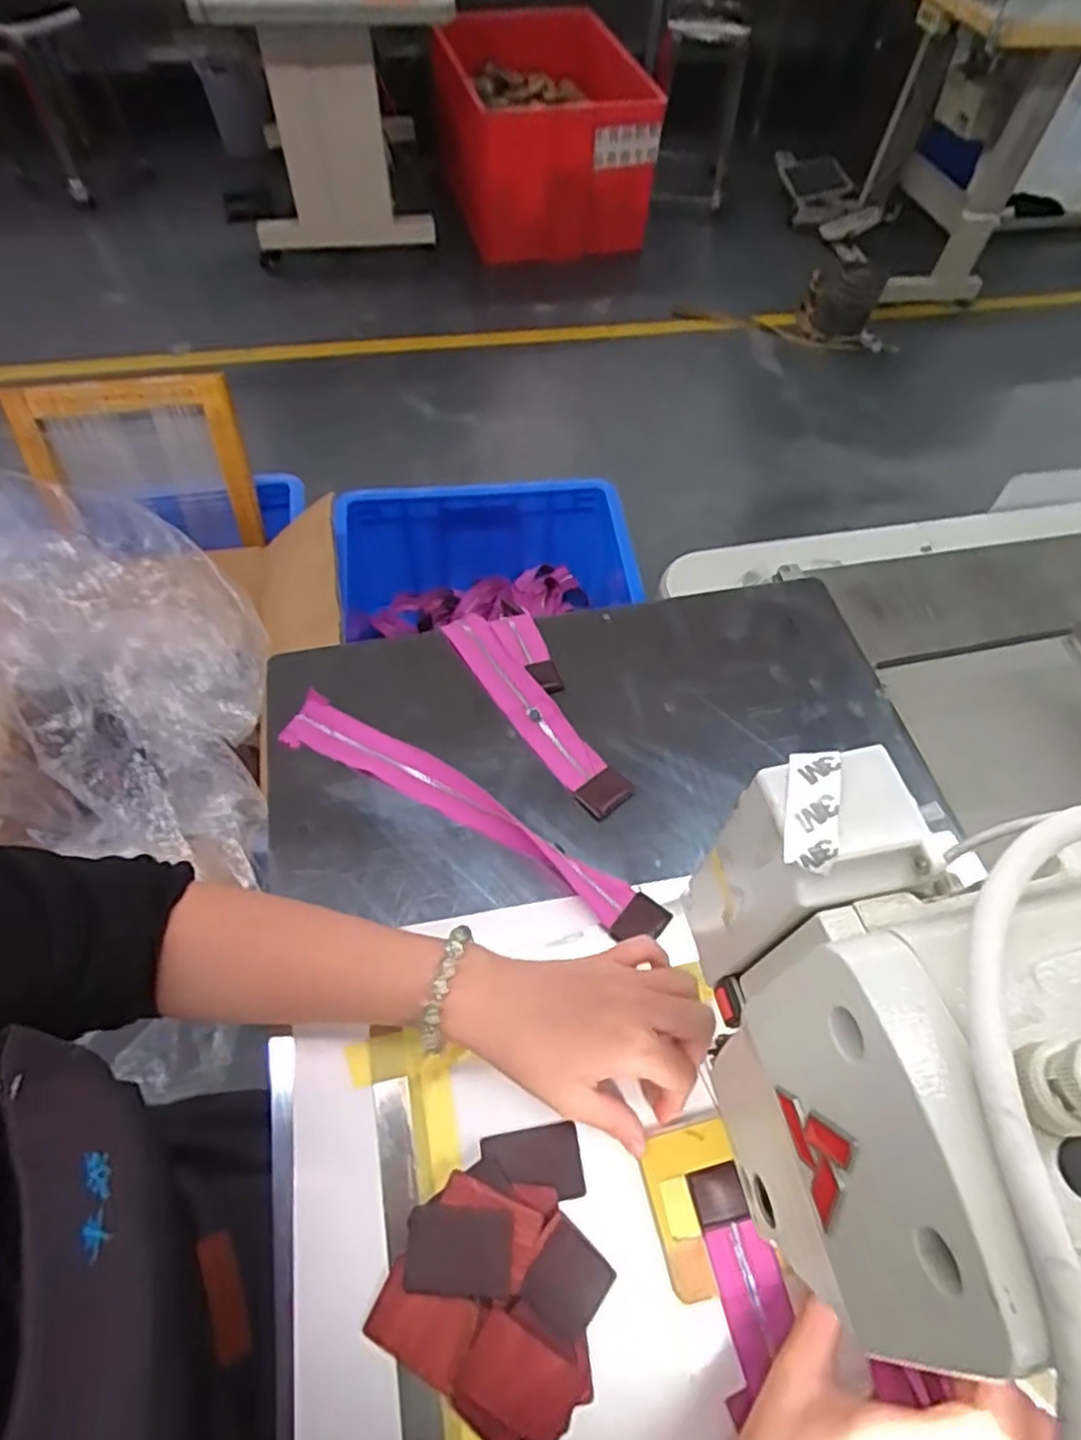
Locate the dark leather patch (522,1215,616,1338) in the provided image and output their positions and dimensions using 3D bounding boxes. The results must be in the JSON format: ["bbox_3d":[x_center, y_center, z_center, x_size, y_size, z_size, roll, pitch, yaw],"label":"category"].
[{"bbox_3d":[0.015,0.273,0.349,0.035,0.008,0.037,31,62,15],"label":"dark leather patch"}]

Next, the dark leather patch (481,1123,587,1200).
[{"bbox_3d":[-0.004,0.236,0.377,0.050,0.004,0.034,-7,60,-7],"label":"dark leather patch"}]

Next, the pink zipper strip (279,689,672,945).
[{"bbox_3d":[-0.048,0.062,0.484,0.288,0.013,0.044,28,62,13],"label":"pink zipper strip"}]

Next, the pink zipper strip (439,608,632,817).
[{"bbox_3d":[-0.007,-0.010,0.527,0.038,0.012,0.197,-31,65,-20],"label":"pink zipper strip"}]

